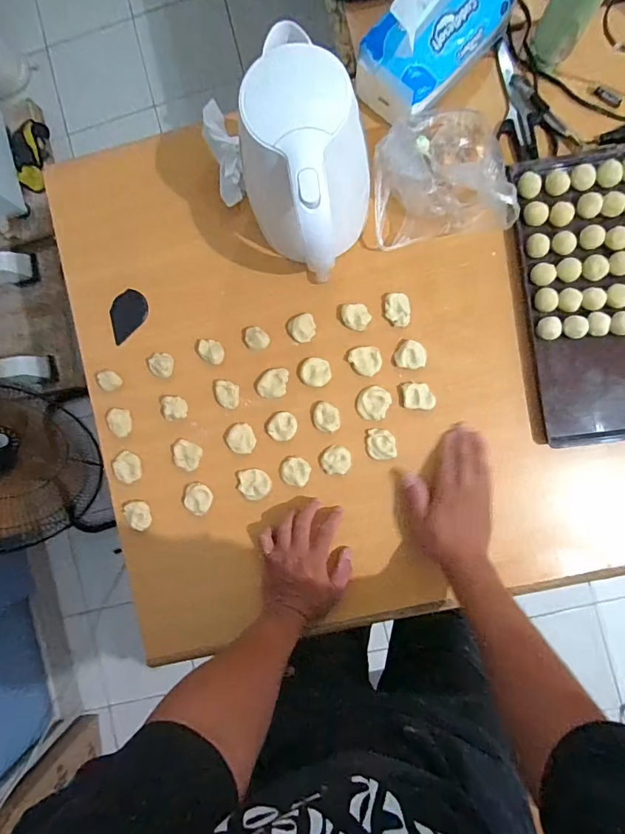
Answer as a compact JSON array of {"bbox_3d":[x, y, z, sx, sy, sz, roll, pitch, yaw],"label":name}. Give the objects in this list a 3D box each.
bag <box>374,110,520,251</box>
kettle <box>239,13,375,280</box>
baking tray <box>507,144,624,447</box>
[{"bbox_3d":[0.163,-0.311,0.563,0.177,0.058,0.154,-8,89,4],"label":"bag"},{"bbox_3d":[0.002,-0.265,0.496,0.128,0.193,0.199,1,89,4],"label":"kettle"},{"bbox_3d":[0.405,-0.160,0.574,0.238,0.036,0.368,-8,89,4],"label":"baking tray"}]

